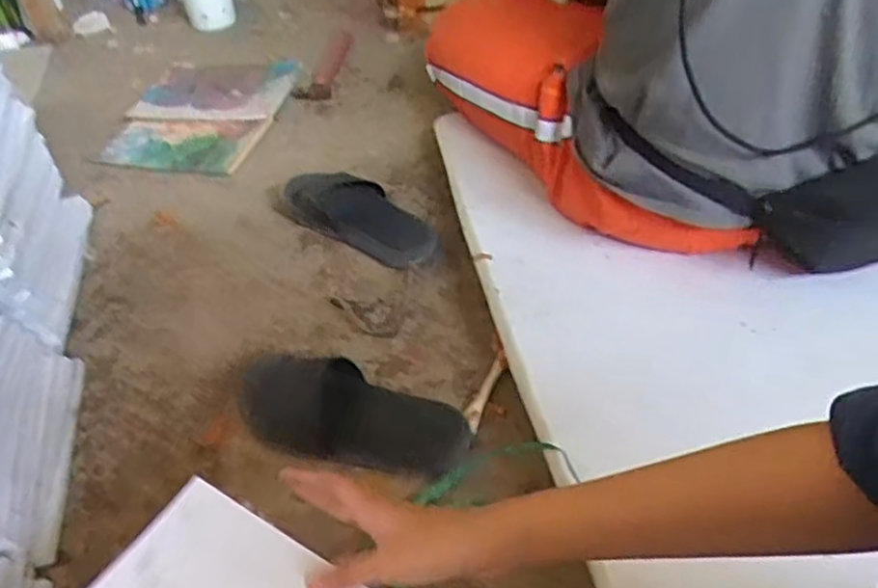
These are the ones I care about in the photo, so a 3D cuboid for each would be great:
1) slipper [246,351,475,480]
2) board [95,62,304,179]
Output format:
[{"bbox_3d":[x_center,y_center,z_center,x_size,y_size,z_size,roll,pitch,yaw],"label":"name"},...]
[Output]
[{"bbox_3d":[-0.103,0.138,0.774,0.272,0.051,0.102,10,46,15],"label":"slipper"},{"bbox_3d":[-0.450,-0.351,1.334,0.299,0.024,0.407,4,45,10],"label":"board"}]

